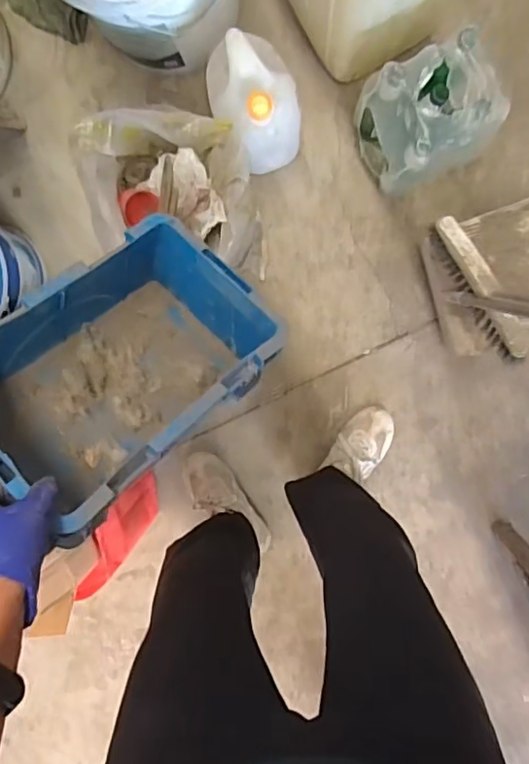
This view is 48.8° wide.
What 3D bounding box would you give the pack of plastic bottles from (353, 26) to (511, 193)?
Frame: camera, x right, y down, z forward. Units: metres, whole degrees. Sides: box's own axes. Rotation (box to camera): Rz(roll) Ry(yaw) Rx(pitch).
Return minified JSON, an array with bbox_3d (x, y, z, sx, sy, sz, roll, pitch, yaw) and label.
[{"bbox_3d":[0.271,-0.443,1.003,0.171,0.270,0.174,-23,97,6],"label":"pack of plastic bottles"}]

